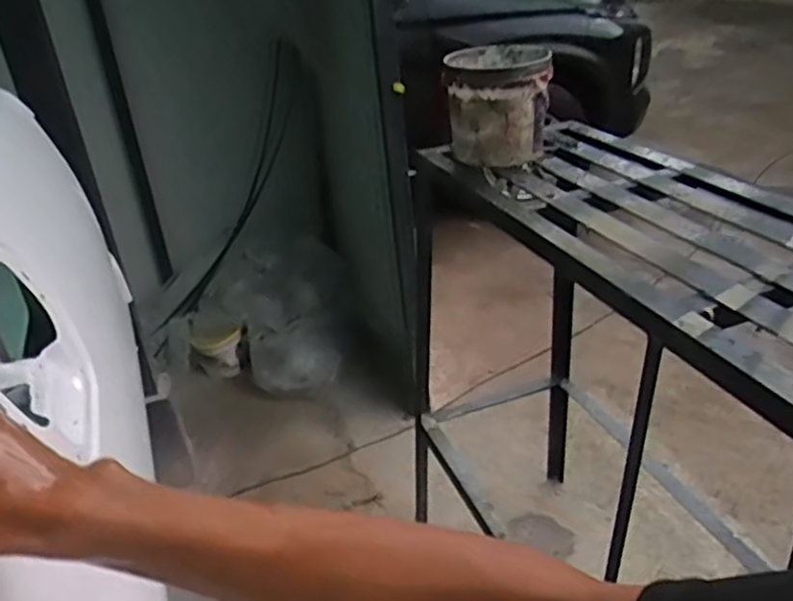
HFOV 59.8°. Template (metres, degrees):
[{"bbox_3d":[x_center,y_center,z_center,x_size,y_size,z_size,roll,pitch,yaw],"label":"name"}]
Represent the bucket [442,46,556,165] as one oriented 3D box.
[{"bbox_3d":[0.190,-0.367,1.297,0.184,0.176,0.189,-3,28,5],"label":"bucket"}]

